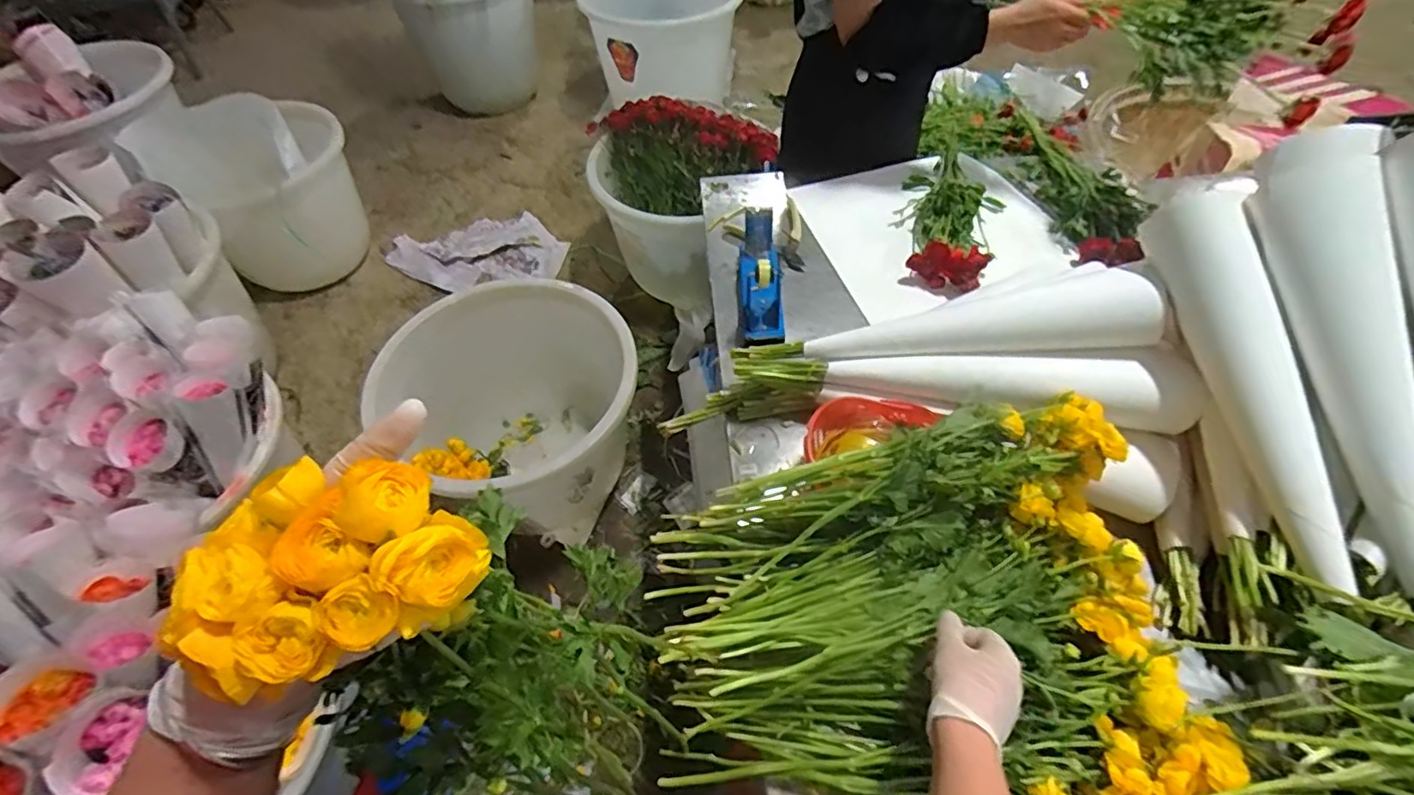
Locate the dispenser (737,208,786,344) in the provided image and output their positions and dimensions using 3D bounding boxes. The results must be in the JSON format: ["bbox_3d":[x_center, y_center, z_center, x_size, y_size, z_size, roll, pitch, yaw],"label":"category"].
[{"bbox_3d":[0.083,-0.186,0.930,0.069,0.125,0.218,2,54,3],"label":"dispenser"}]

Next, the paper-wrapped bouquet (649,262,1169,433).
[{"bbox_3d":[0.224,-0.048,0.784,0.599,0.094,0.108,-14,52,18],"label":"paper-wrapped bouquet"}]

